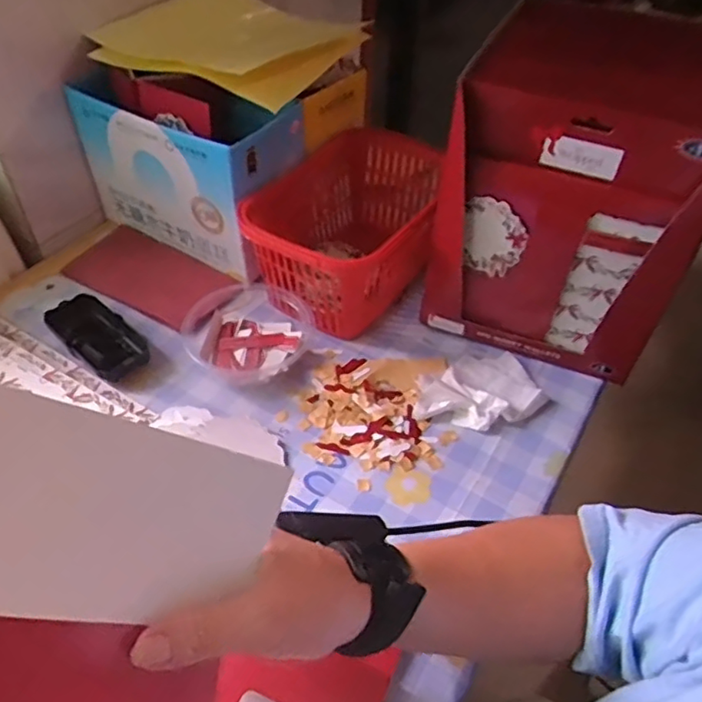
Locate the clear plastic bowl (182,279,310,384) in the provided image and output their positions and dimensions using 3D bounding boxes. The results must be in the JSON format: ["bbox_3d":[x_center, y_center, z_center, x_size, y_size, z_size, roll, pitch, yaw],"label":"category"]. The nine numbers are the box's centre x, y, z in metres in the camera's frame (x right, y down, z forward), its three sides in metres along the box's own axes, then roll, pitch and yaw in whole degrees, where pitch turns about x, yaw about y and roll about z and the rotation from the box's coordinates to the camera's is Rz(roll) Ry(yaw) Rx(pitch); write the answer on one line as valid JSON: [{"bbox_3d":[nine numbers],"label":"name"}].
[{"bbox_3d":[-0.098,-0.018,0.573,0.114,0.043,0.109,1,46,-1],"label":"clear plastic bowl"}]

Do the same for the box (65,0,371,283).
[{"bbox_3d":[-0.137,-0.249,0.692,0.250,0.201,0.256,27,51,22],"label":"box"}]

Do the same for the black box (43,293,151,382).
[{"bbox_3d":[-0.235,-0.015,0.570,0.059,0.027,0.116,-33,56,-29],"label":"black box"}]

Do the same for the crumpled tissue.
[{"bbox_3d":[0.111,0.037,0.543,0.115,0.018,0.081,-22,51,-22],"label":"crumpled tissue"}]

